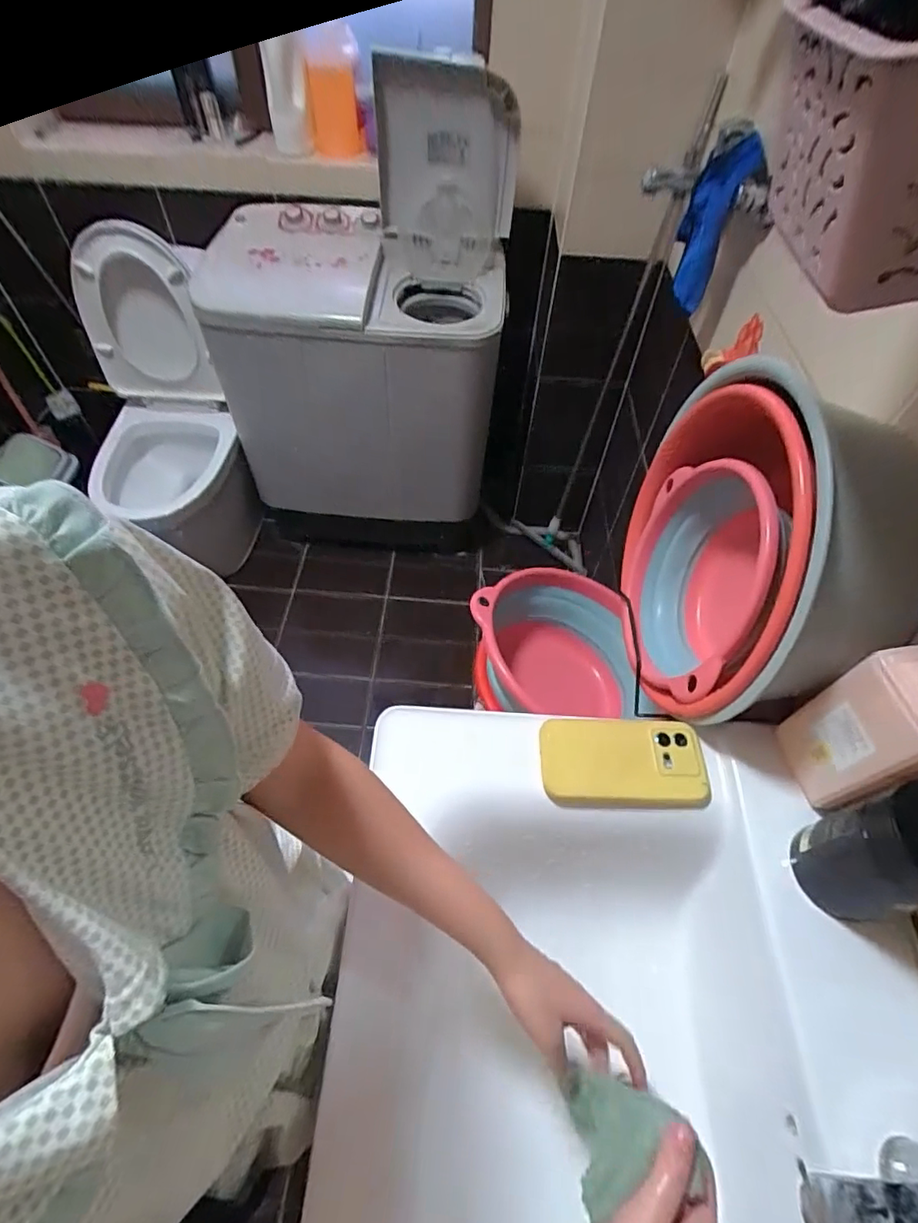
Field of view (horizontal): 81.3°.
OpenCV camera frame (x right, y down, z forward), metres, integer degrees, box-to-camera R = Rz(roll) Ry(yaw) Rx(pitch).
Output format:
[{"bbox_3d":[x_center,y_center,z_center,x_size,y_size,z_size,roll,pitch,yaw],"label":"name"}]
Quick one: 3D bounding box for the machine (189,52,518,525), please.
[{"bbox_3d":[-0.278,-0.772,1.494,0.749,1.032,0.525,6,55,1],"label":"machine"}]

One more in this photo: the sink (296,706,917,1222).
[{"bbox_3d":[0.128,0.422,0.411,0.472,0.120,0.693,4,55,0],"label":"sink"}]

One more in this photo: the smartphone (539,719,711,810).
[{"bbox_3d":[0.171,0.157,0.558,0.165,0.013,0.091,3,55,0],"label":"smartphone"}]

